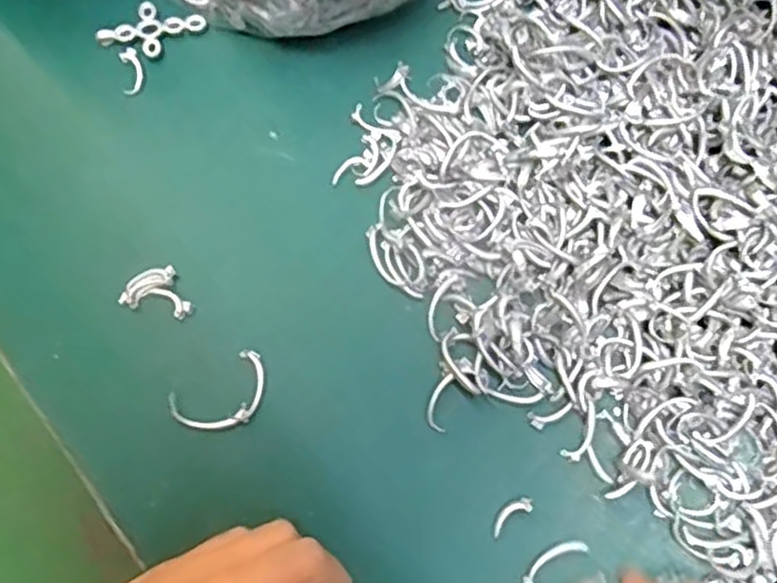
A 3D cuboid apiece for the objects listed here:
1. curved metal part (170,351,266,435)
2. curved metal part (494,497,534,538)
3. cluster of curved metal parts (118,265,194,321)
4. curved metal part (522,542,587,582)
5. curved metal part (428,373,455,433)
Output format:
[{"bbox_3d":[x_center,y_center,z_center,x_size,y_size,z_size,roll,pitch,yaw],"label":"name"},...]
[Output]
[{"bbox_3d":[-0.068,0.044,0.308,0.041,0.008,0.025,-34,79,-7],"label":"curved metal part"},{"bbox_3d":[0.050,0.091,0.301,0.020,0.004,0.007,-33,79,-7],"label":"curved metal part"},{"bbox_3d":[-0.099,0.004,0.318,0.025,0.006,0.025,-33,80,-10],"label":"cluster of curved metal parts"},{"bbox_3d":[0.066,0.109,0.298,0.029,0.004,0.010,-38,79,-8],"label":"curved metal part"},{"bbox_3d":[0.021,0.046,0.310,0.008,0.004,0.025,10,77,3],"label":"curved metal part"}]

